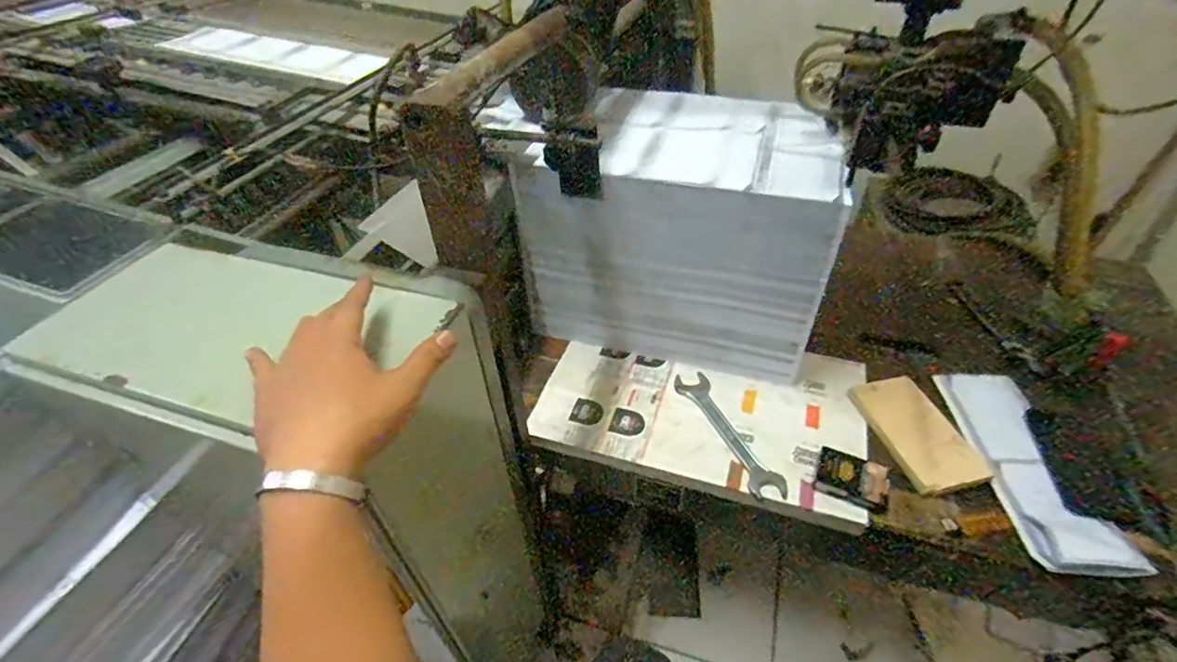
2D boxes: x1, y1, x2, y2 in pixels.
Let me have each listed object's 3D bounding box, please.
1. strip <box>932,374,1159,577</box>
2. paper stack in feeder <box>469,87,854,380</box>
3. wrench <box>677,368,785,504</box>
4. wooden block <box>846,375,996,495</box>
[{"bbox_3d":[0.594,0.177,0.721,0.108,0.030,0.304,0,44,3],"label":"strip"},{"bbox_3d":[0.137,-0.166,0.881,0.460,0.351,0.272,10,45,13],"label":"paper stack in feeder"},{"bbox_3d":[0.209,0.150,0.797,0.052,0.010,0.239,-18,46,-16],"label":"wrench"},{"bbox_3d":[0.474,0.146,0.764,0.101,0.030,0.189,-9,44,-7],"label":"wooden block"}]

